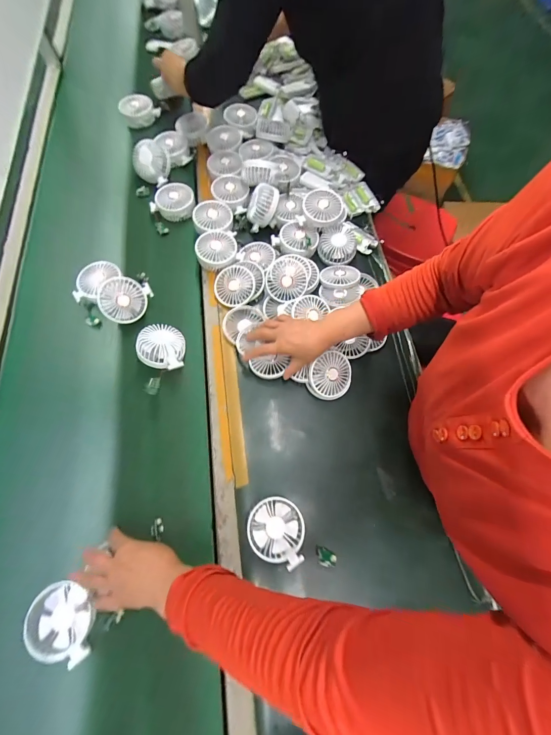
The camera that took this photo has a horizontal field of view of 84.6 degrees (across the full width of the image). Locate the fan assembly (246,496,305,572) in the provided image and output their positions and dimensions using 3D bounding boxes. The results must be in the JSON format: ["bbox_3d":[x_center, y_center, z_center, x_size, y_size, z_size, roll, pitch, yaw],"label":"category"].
[{"bbox_3d":[0.002,0.267,0.503,0.099,0.037,0.093,16,69,5],"label":"fan assembly"}]

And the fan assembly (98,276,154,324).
[{"bbox_3d":[-0.307,-0.136,0.615,0.094,0.043,0.092,14,95,-35],"label":"fan assembly"}]

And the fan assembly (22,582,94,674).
[{"bbox_3d":[-0.307,0.370,0.440,0.092,0.032,0.083,11,69,2],"label":"fan assembly"}]

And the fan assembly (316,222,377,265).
[{"bbox_3d":[0.166,-0.289,0.697,0.140,0.044,0.083,-26,72,-11],"label":"fan assembly"}]

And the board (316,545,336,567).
[{"bbox_3d":[0.081,0.308,0.491,0.035,0.004,0.026,15,52,11],"label":"board"}]

